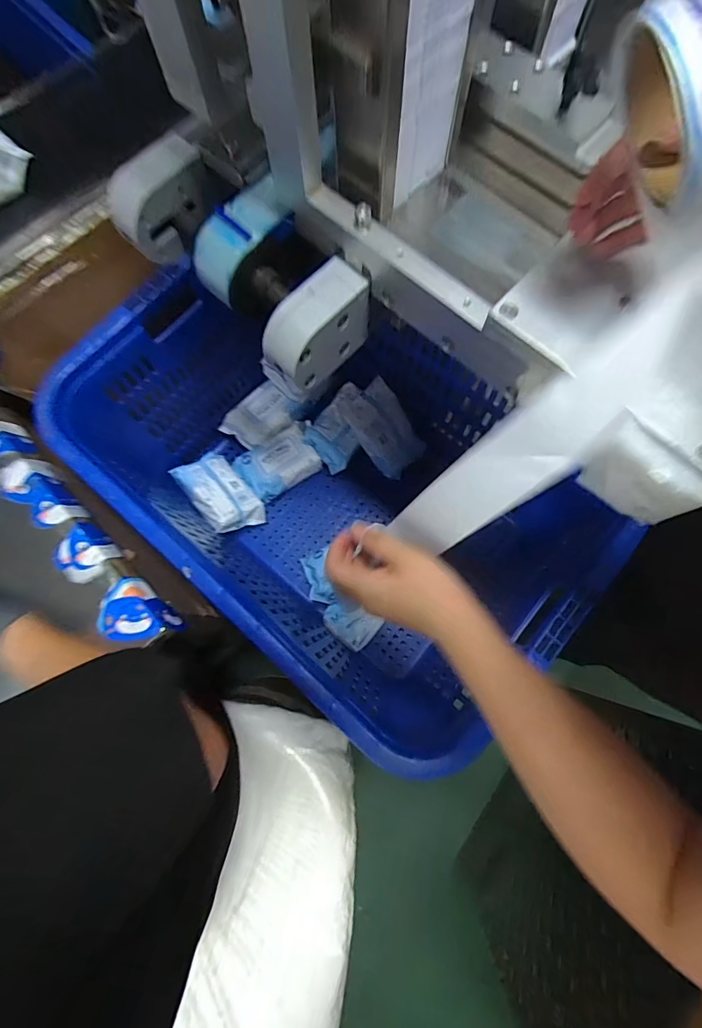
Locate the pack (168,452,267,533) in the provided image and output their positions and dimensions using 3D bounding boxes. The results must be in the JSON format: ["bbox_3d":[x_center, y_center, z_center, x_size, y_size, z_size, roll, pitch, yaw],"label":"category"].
[{"bbox_3d":[-0.253,-0.036,0.856,0.104,0.055,0.168,-34,80,-36],"label":"pack"}]

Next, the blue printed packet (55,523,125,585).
[{"bbox_3d":[-0.322,0.049,0.537,0.075,0.044,0.053,40,79,11],"label":"blue printed packet"}]

